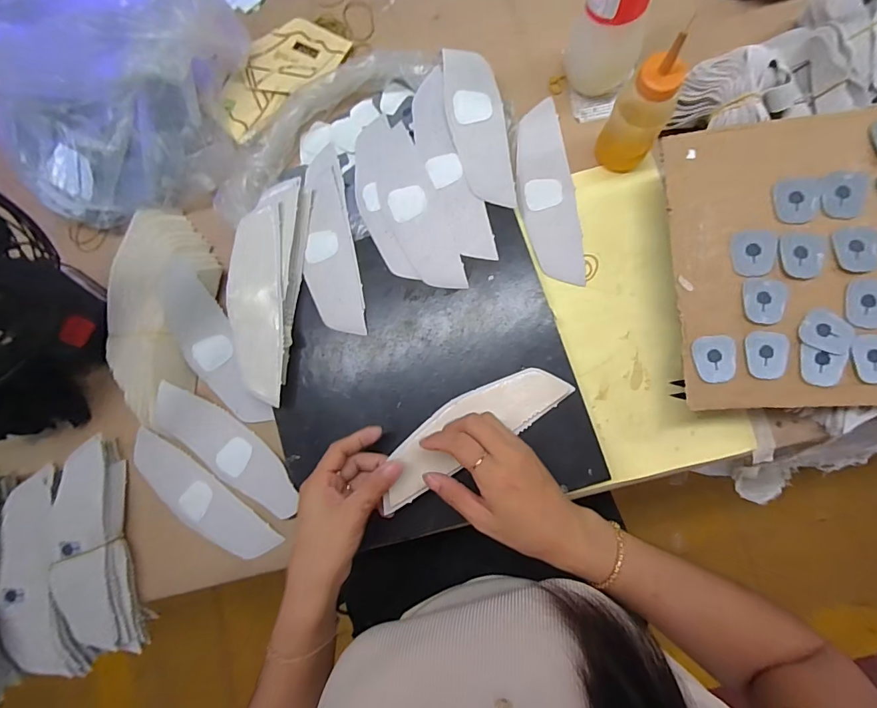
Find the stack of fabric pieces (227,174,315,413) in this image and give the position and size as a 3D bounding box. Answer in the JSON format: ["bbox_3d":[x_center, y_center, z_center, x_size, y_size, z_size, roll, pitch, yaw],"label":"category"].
[{"bbox_3d":[-0.179,-0.068,0.437,0.065,0.031,0.224,4,83,6],"label":"stack of fabric pieces"}]

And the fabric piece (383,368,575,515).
[{"bbox_3d":[0.028,0.069,0.394,0.195,0.015,0.058,-32,81,-11],"label":"fabric piece"}]

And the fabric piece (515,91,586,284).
[{"bbox_3d":[0.116,-0.171,0.454,0.057,0.004,0.198,-6,82,4],"label":"fabric piece"}]

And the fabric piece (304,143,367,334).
[{"bbox_3d":[-0.119,-0.126,0.457,0.054,0.014,0.217,-11,77,0],"label":"fabric piece"}]

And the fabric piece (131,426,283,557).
[{"bbox_3d":[-0.258,0.154,0.460,0.196,0.008,0.062,36,93,10],"label":"fabric piece"}]

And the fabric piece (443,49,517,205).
[{"bbox_3d":[0.041,-0.229,0.432,0.054,0.005,0.158,-13,91,-5],"label":"fabric piece"}]

